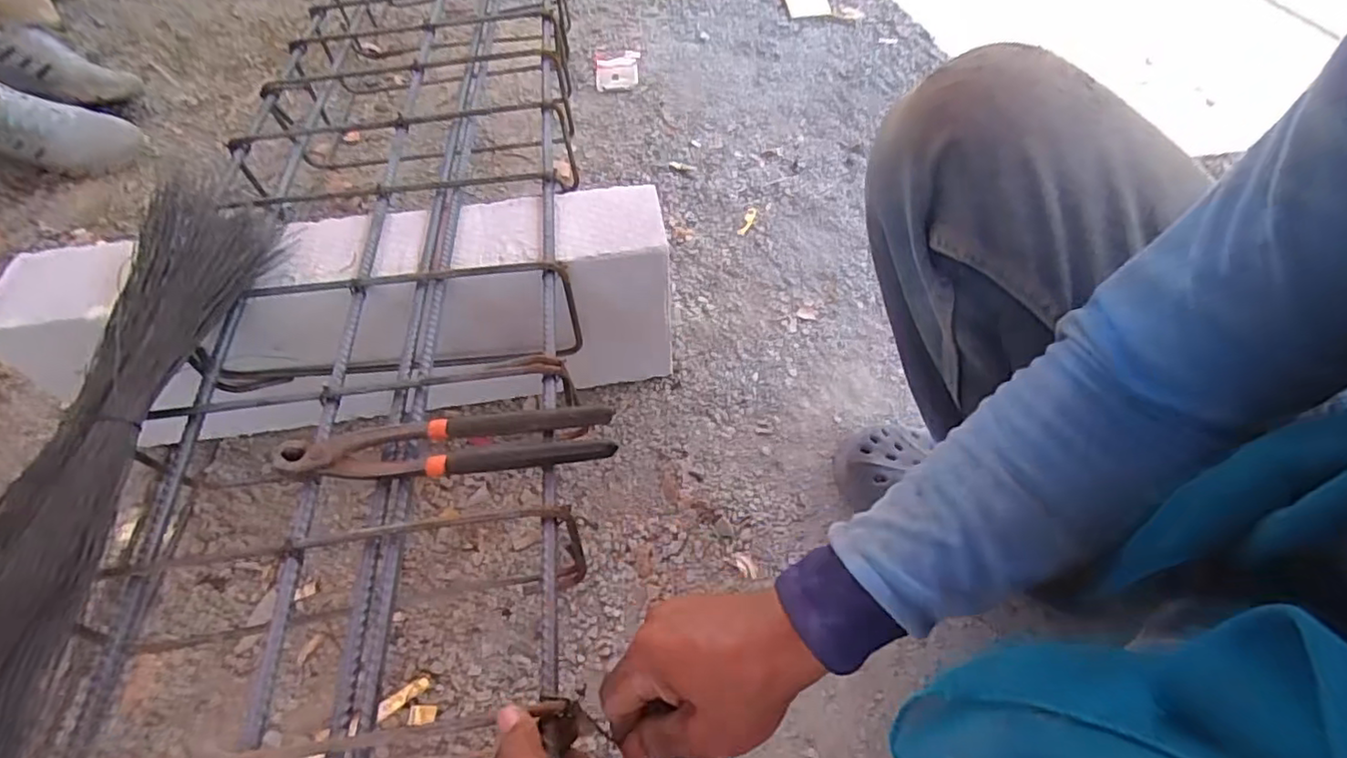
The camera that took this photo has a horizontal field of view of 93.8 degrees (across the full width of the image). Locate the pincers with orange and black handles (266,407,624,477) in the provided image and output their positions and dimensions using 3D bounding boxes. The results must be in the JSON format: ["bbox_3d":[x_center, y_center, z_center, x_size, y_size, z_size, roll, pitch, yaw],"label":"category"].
[{"bbox_3d":[-0.154,0.045,0.434,0.219,0.019,0.041,-6,52,-3],"label":"pincers with orange and black handles"}]

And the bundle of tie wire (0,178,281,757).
[{"bbox_3d":[-0.381,0.023,0.428,0.092,0.044,0.455,-1,52,1],"label":"bundle of tie wire"}]

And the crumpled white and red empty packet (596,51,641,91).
[{"bbox_3d":[-0.101,-0.569,1.154,0.079,0.013,0.131,-4,54,-1],"label":"crumpled white and red empty packet"}]

